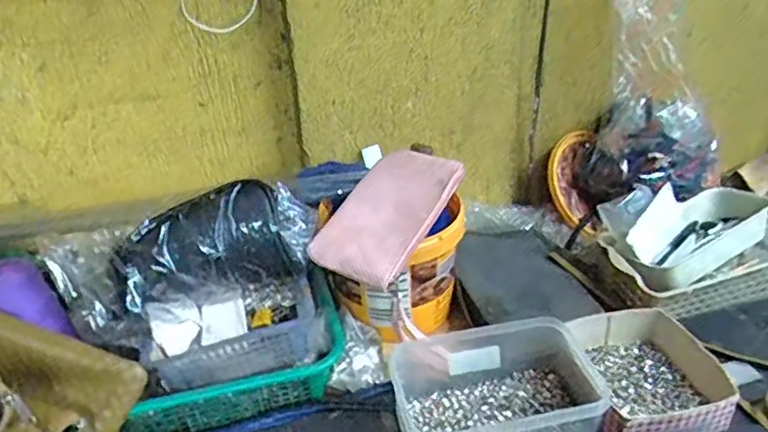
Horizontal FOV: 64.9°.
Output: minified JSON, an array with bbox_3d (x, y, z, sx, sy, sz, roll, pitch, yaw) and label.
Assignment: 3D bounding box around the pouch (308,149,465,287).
[{"bbox_3d":[0.007,-0.007,0.708,0.099,0.022,0.197,28,60,15],"label":"pouch"}]

